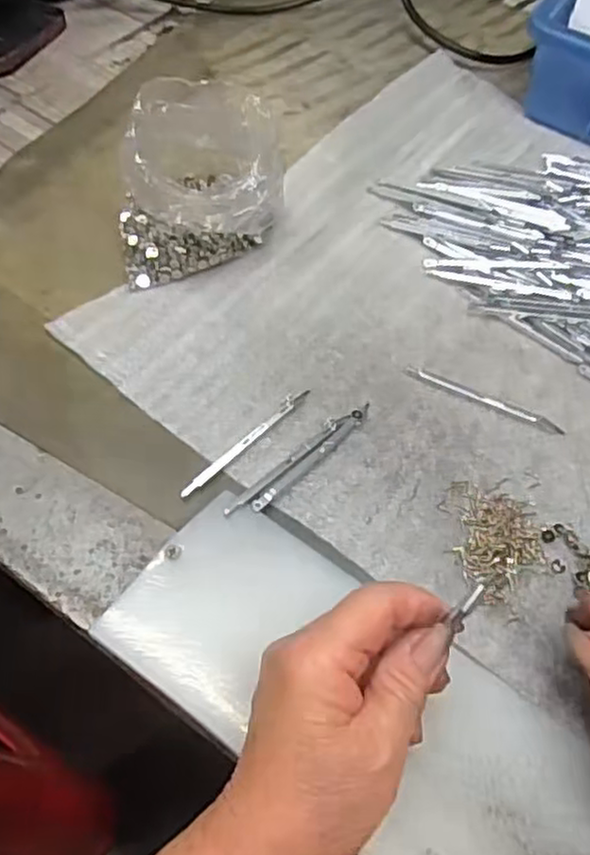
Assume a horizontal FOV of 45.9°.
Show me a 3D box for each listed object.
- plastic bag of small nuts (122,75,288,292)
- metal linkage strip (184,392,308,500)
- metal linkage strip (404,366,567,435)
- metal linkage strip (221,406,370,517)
[{"bbox_3d":[-0.062,-0.151,0.430,0.100,0.075,0.089,-13,60,-12],"label":"plastic bag of small nuts"},{"bbox_3d":[-0.025,0.006,0.371,0.008,0.004,0.092,38,63,18],"label":"metal linkage strip"},{"bbox_3d":[0.110,-0.017,0.406,0.095,0.004,0.009,23,59,9],"label":"metal linkage strip"},{"bbox_3d":[0.005,0.017,0.367,0.013,0.008,0.101,39,63,18],"label":"metal linkage strip"}]

